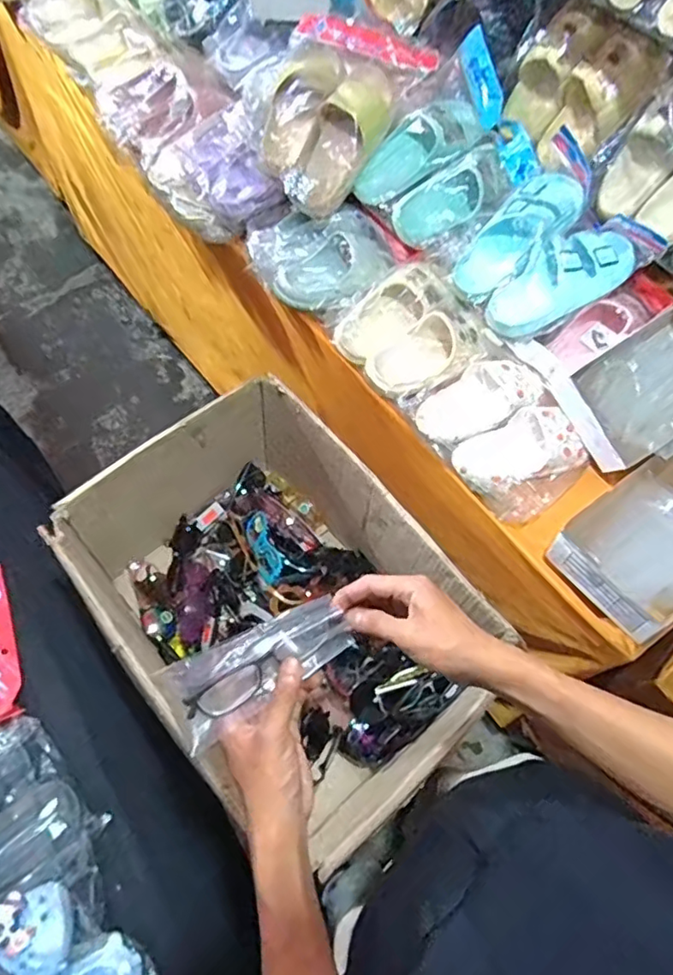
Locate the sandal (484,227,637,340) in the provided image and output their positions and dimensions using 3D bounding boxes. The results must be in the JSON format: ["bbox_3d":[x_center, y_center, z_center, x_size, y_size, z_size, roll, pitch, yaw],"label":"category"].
[{"bbox_3d":[0.351,-0.324,0.913,0.237,0.069,0.101,-30,67,7],"label":"sandal"}]

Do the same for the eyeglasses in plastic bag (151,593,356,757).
[{"bbox_3d":[-0.059,0.140,0.462,0.143,0.041,0.063,-25,68,-17],"label":"eyeglasses in plastic bag"}]

